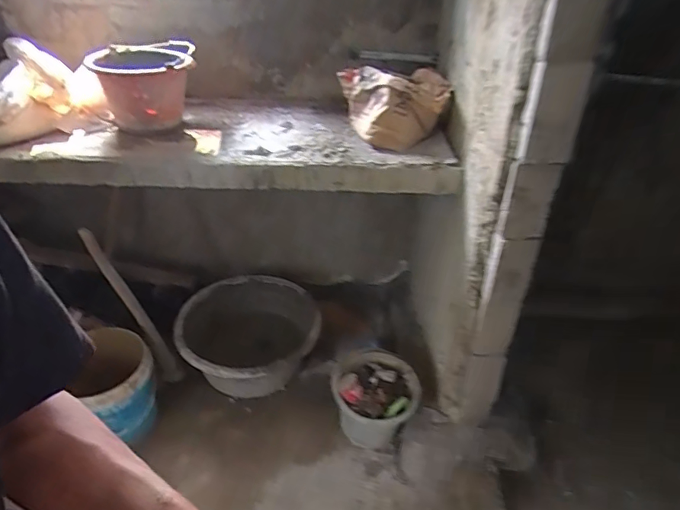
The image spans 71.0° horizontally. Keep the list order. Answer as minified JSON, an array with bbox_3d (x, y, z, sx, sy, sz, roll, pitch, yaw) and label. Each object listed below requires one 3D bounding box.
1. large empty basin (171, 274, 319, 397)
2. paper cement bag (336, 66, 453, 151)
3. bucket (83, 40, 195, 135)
[{"bbox_3d":[-0.336,0.313,1.802,0.508,0.260,0.508,1,33,0],"label":"large empty basin"},{"bbox_3d":[0.150,-0.418,1.354,0.288,0.202,0.245,3,33,2],"label":"paper cement bag"},{"bbox_3d":[-0.546,-0.471,1.337,0.258,0.216,0.303,-11,35,-19],"label":"bucket"}]

